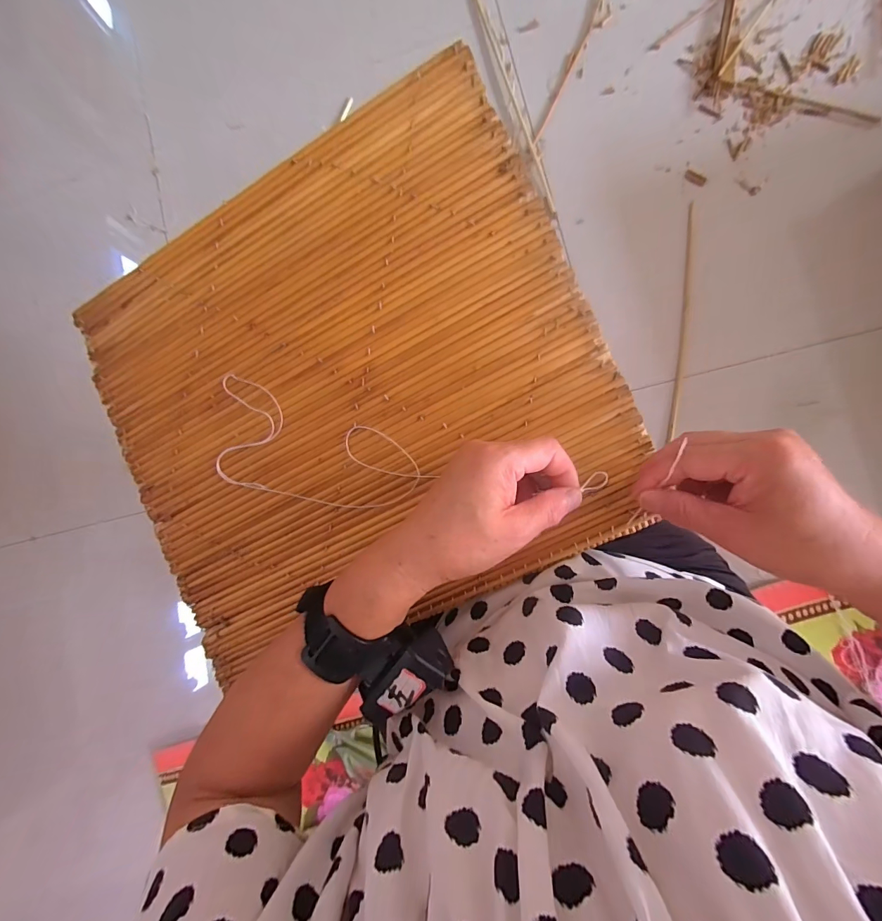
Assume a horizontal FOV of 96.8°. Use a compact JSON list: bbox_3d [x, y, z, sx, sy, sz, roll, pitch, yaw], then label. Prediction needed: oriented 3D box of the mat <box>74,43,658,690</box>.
[{"bbox_3d":[-0.084,-0.056,0.334,0.426,0.008,0.383,-24,89,7],"label":"mat"}]

